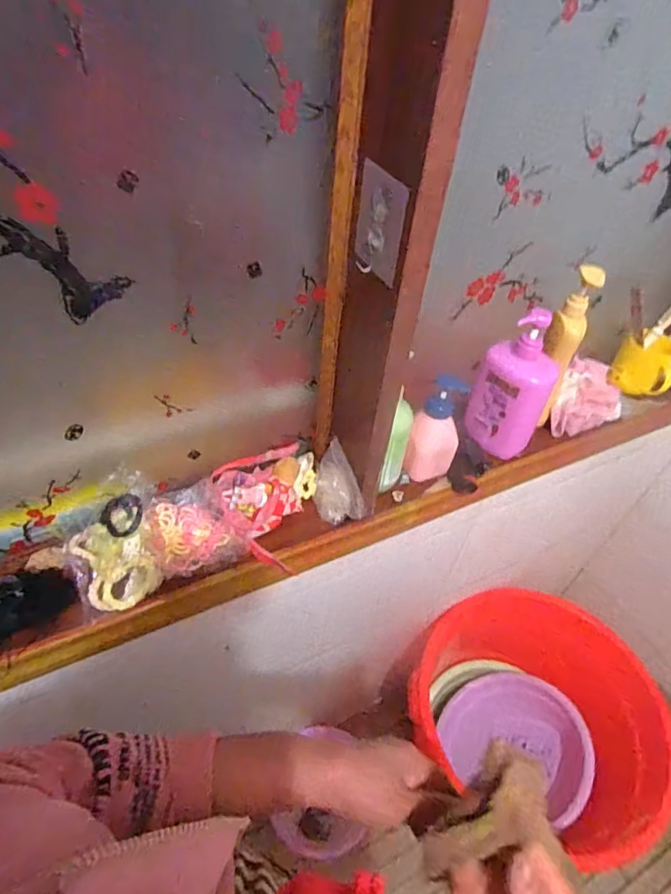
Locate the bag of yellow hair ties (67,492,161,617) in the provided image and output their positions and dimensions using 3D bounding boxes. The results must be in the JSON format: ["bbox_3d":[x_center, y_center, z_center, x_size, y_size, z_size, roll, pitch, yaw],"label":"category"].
[{"bbox_3d":[-0.255,0.124,0.587,0.087,0.068,0.108,-19,51,-23],"label":"bag of yellow hair ties"}]

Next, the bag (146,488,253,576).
[{"bbox_3d":[-0.177,0.101,0.631,0.104,0.052,0.106,-19,51,-23],"label":"bag"}]

